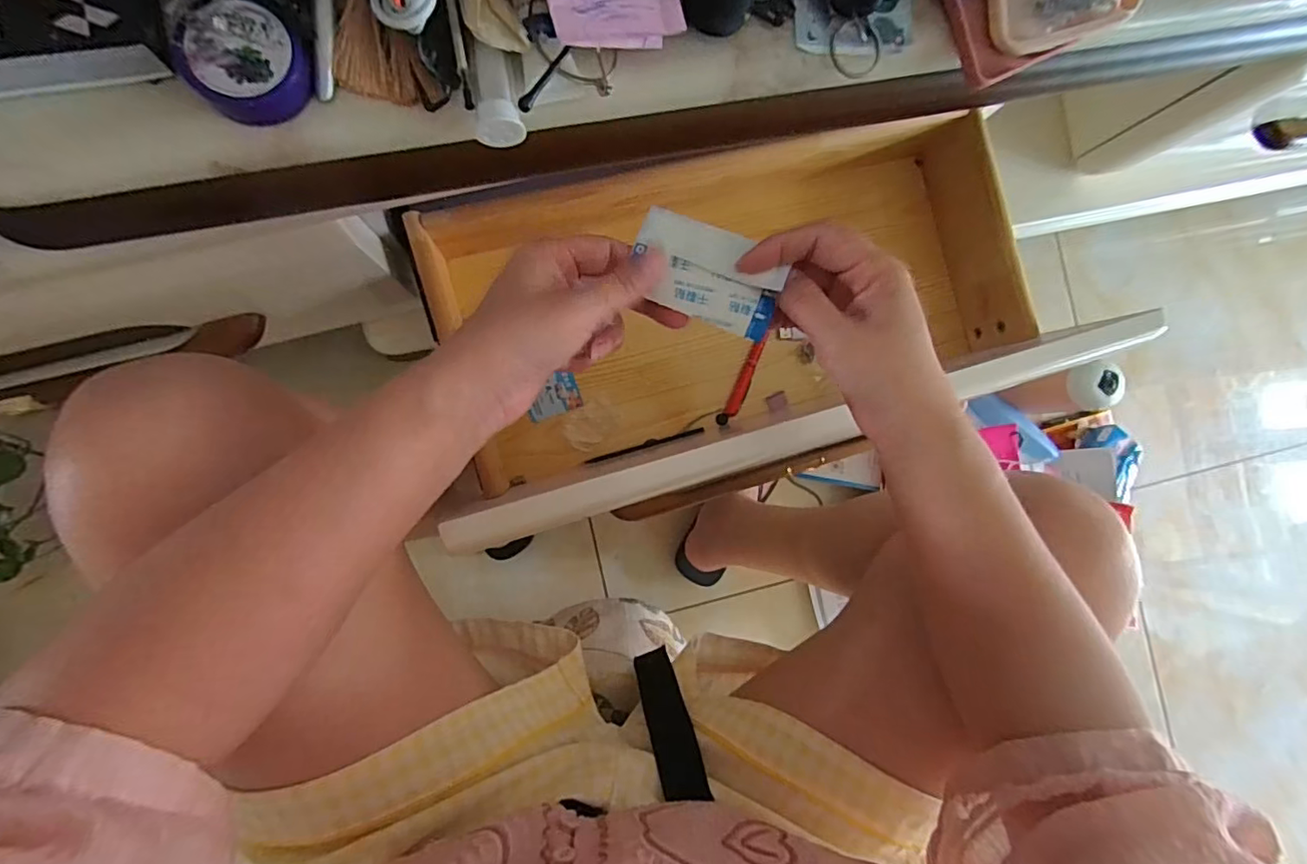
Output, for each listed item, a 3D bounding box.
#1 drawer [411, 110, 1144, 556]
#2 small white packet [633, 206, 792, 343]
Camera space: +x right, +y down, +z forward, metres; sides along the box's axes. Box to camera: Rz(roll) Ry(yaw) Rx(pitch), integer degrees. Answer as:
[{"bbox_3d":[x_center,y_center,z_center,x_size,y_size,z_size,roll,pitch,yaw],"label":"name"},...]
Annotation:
[{"bbox_3d":[0.075,-0.113,0.500,0.538,0.172,0.262,-16,91,-8],"label":"drawer"},{"bbox_3d":[0.029,-0.088,0.307,0.083,0.004,0.049,22,91,0],"label":"small white packet"}]

